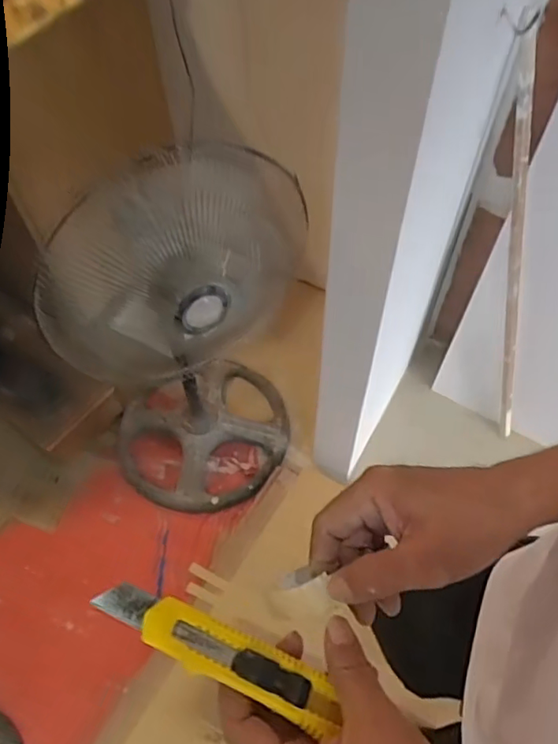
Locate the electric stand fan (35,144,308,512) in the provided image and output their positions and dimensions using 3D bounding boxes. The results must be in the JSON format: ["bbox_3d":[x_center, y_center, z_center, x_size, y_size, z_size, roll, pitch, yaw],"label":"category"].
[{"bbox_3d":[-0.218,-0.045,1.284,0.506,0.976,0.396,-22,60,-12],"label":"electric stand fan"}]

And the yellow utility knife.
[{"bbox_3d":[-0.029,0.149,0.297,0.140,0.013,0.026,30,61,-5],"label":"yellow utility knife"}]

